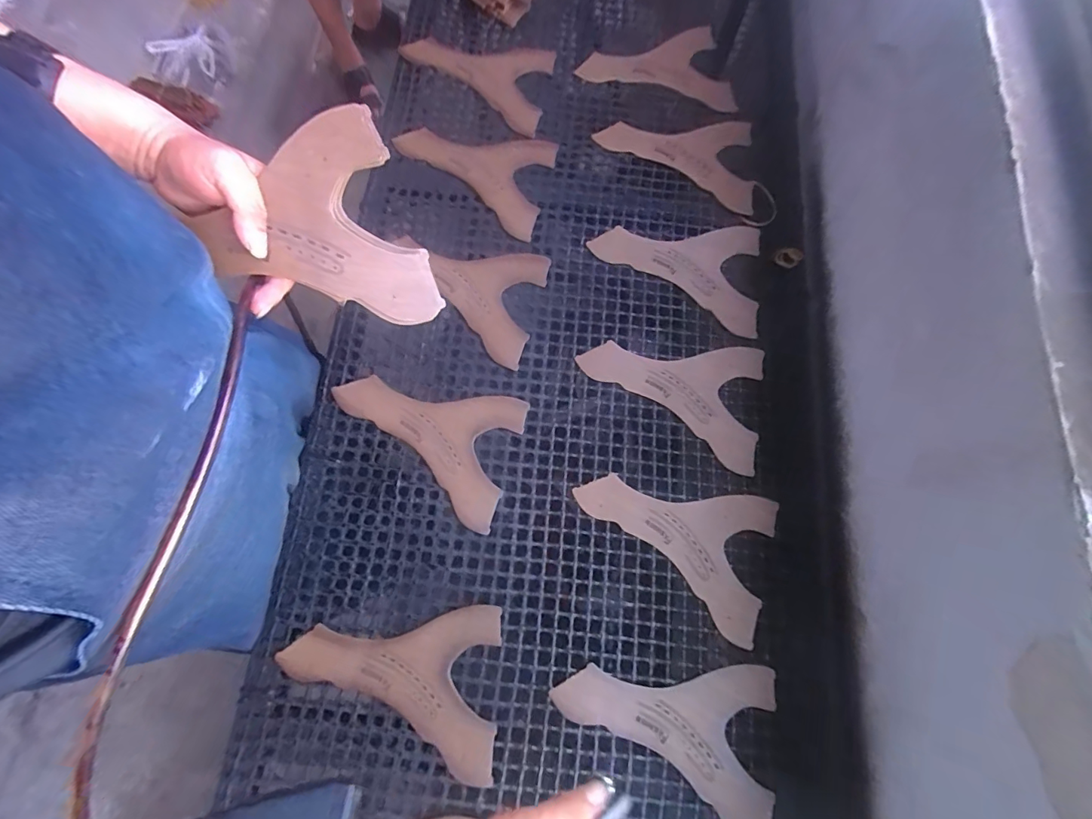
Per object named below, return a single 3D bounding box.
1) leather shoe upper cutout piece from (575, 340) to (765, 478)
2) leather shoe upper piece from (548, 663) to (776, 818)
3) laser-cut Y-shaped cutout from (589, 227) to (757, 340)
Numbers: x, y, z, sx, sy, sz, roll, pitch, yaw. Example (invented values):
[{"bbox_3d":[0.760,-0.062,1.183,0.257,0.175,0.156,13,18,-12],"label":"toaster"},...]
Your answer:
[{"bbox_3d":[0.151,-0.017,0.582,0.218,0.004,0.150,10,73,1],"label":"leather shoe upper cutout piece"},{"bbox_3d":[0.119,0.329,0.475,0.217,0.008,0.149,9,73,1],"label":"leather shoe upper piece"},{"bbox_3d":[0.171,-0.184,0.628,0.218,0.005,0.154,8,73,1],"label":"laser-cut Y-shaped cutout"}]

